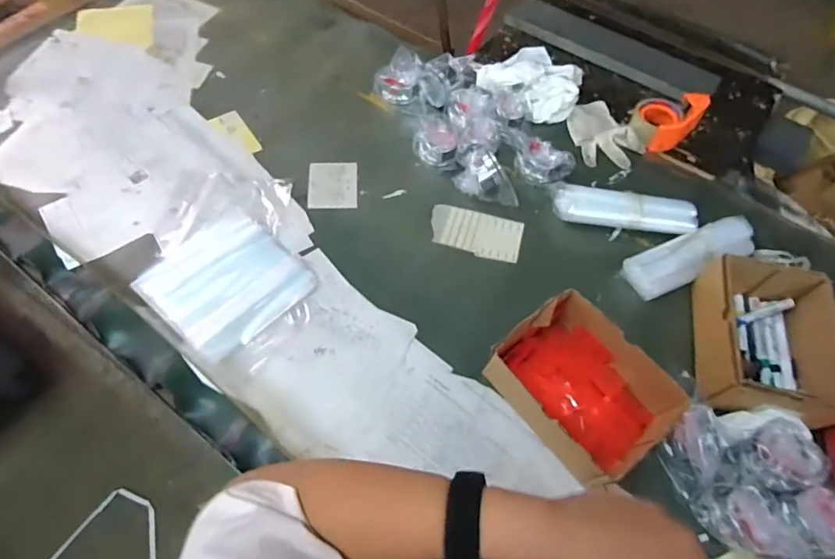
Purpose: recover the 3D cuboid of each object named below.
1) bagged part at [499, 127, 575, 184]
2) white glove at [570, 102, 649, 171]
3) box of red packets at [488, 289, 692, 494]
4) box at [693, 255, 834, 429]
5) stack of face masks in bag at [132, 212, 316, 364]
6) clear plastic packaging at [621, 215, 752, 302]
[{"bbox_3d":[0.201,-0.230,0.858,0.064,0.051,0.159,-39,68,-22],"label":"bagged part"},{"bbox_3d":[0.350,-0.278,0.907,0.114,0.025,0.163,-19,62,-13],"label":"white glove"},{"bbox_3d":[0.211,0.143,0.629,0.159,0.089,0.202,-33,66,-19],"label":"box of red packets"},{"bbox_3d":[0.487,0.088,0.667,0.161,0.085,0.213,12,60,5],"label":"box"},{"bbox_3d":[-0.294,-0.001,0.737,0.211,0.015,0.201,38,65,18],"label":"stack of face masks in bag"},{"bbox_3d":[0.428,-0.036,0.757,0.215,0.054,0.076,-21,64,-13],"label":"clear plastic packaging"}]

